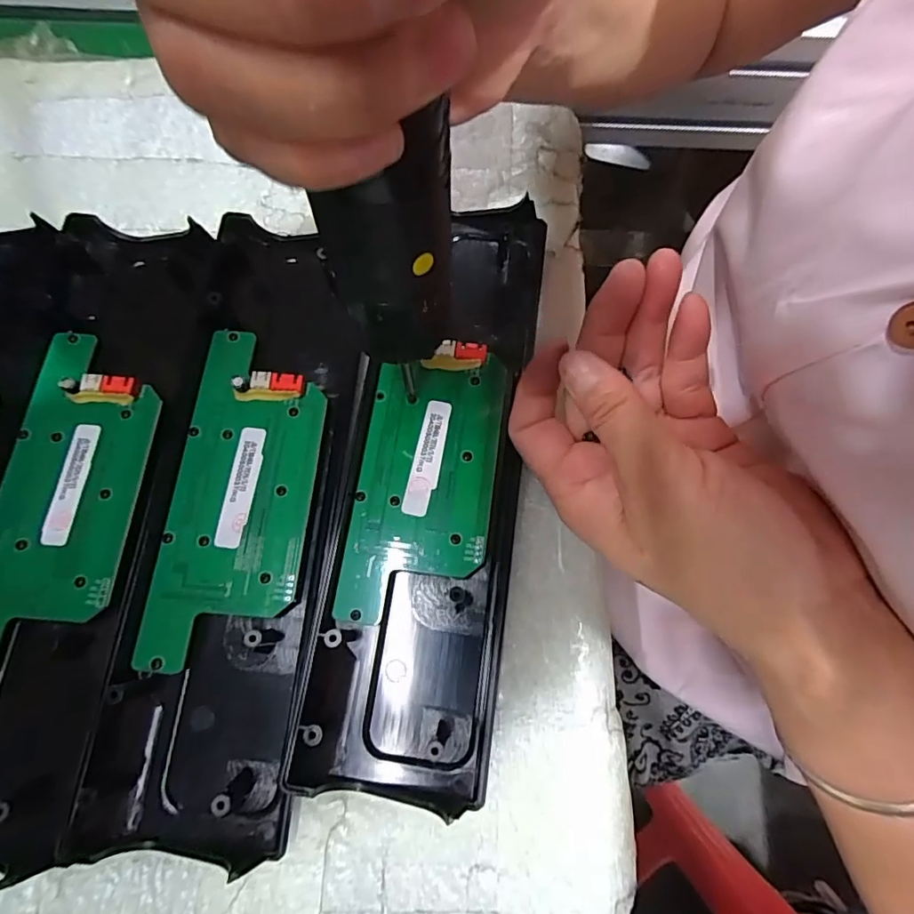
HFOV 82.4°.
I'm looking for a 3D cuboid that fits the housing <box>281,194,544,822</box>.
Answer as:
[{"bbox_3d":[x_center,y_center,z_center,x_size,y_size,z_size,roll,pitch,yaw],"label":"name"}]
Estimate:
[{"bbox_3d":[-0.008,0.004,0.212,0.073,0.017,0.234,9,73,1],"label":"housing"}]

